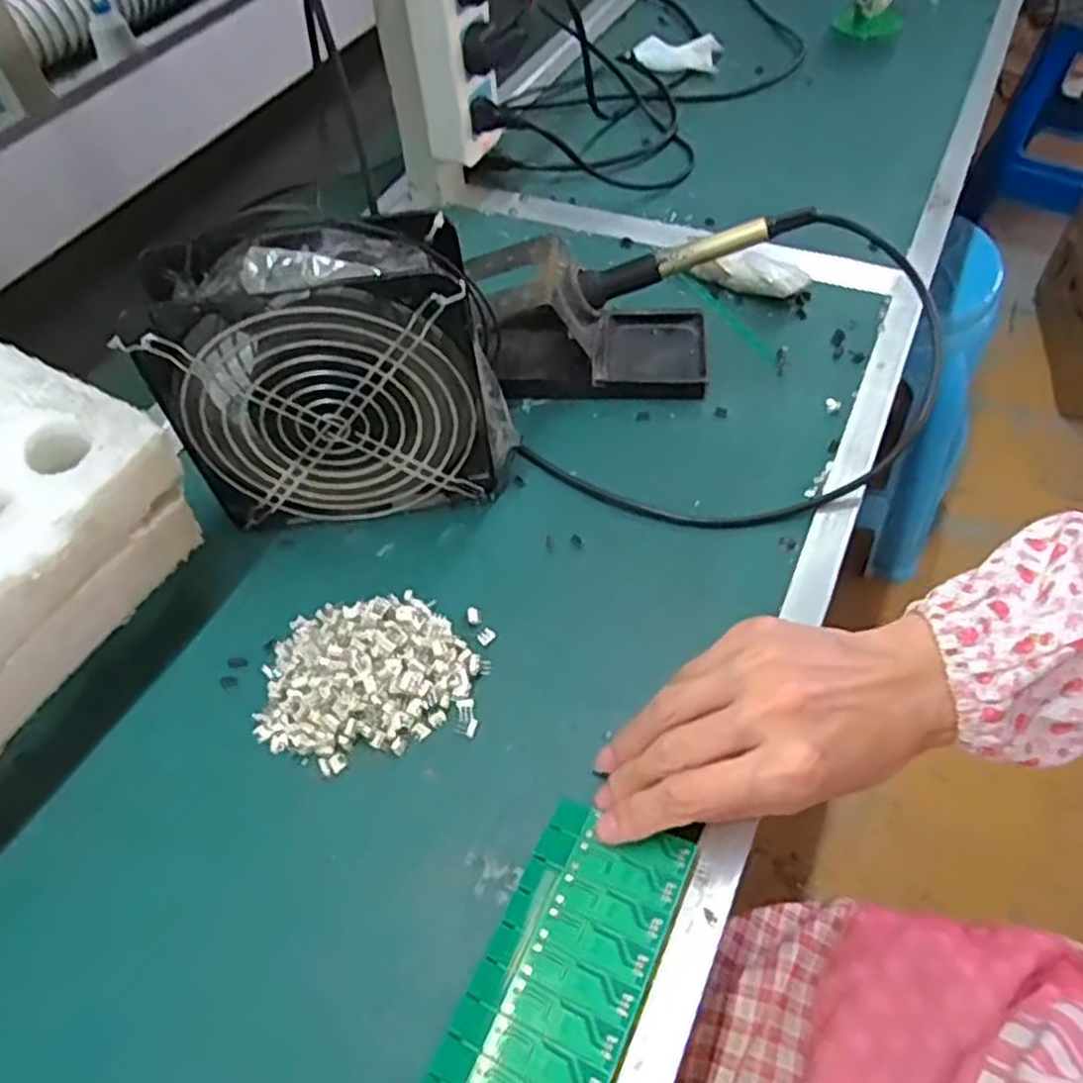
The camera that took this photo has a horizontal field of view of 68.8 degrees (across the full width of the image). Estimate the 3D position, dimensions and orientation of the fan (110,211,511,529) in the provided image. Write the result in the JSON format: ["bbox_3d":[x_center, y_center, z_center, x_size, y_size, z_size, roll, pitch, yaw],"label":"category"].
[{"bbox_3d":[-0.102,-0.080,0.399,0.152,0.153,0.058,-7,53,0],"label":"fan"}]

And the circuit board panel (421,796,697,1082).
[{"bbox_3d":[0.003,0.166,0.290,0.063,0.004,0.135,11,52,32],"label":"circuit board panel"}]

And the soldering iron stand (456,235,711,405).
[{"bbox_3d":[0.031,-0.137,0.482,0.138,0.072,0.073,-1,53,5],"label":"soldering iron stand"}]

